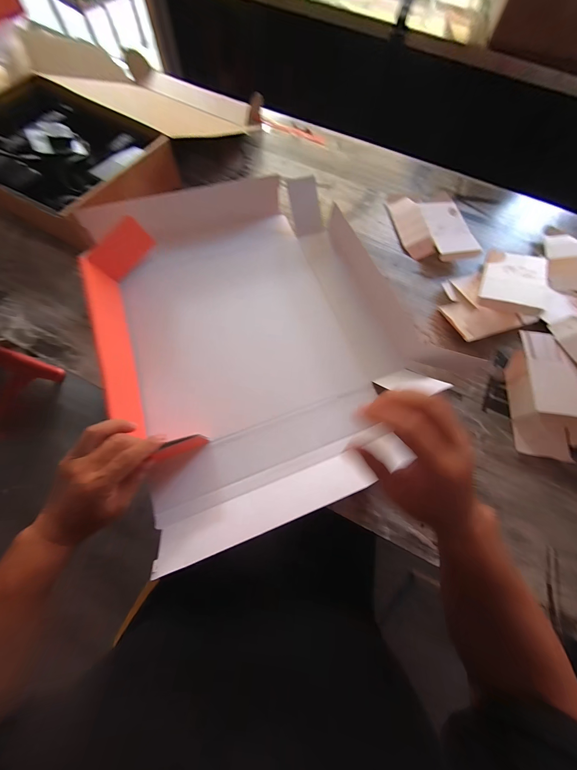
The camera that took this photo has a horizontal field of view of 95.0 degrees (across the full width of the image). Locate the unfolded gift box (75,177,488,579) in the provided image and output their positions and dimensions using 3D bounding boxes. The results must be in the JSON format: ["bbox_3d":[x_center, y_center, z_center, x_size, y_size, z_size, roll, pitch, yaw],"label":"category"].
[{"bbox_3d":[-0.044,-0.113,0.436,0.456,0.106,0.554,-20,75,-6],"label":"unfolded gift box"}]

